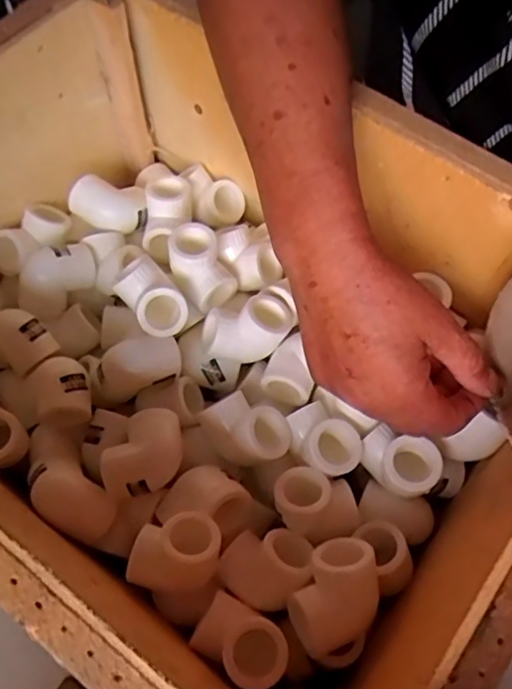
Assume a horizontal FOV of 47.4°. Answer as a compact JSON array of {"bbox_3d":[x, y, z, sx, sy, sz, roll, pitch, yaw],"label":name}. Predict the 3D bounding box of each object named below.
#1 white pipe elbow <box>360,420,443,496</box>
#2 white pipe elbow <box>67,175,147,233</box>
[{"bbox_3d":[0.089,0.073,0.368,0.033,0.042,0.047,-41,71,-17],"label":"white pipe elbow"},{"bbox_3d":[-0.116,-0.109,0.459,0.056,0.033,0.038,12,86,-17],"label":"white pipe elbow"}]

